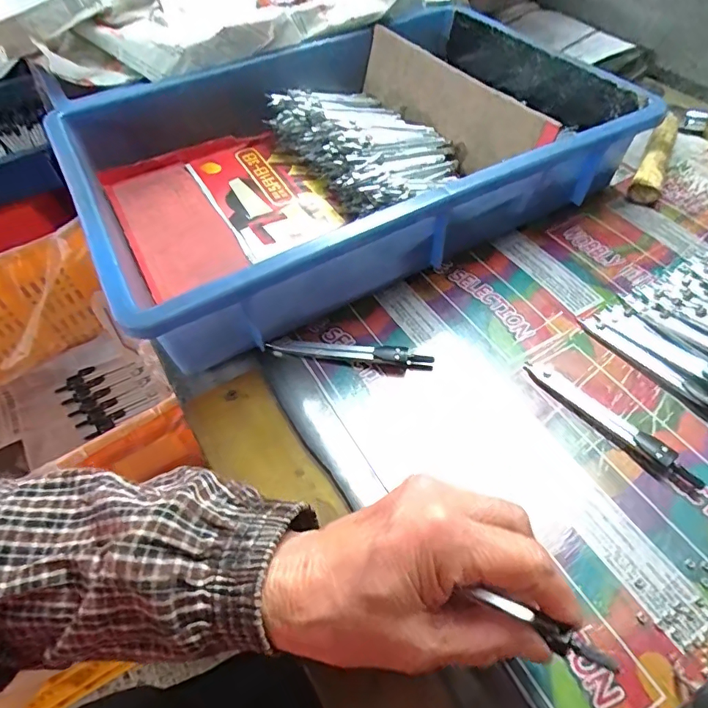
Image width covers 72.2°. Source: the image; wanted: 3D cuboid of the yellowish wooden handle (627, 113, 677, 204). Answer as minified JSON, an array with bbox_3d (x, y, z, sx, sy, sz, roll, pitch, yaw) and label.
[{"bbox_3d":[0.280,-0.180,0.448,0.024,0.021,0.114,25,59,21],"label":"yellowish wooden handle"}]

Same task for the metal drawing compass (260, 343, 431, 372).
[{"bbox_3d":[-0.003,-0.001,0.339,0.113,0.009,0.012,5,54,8],"label":"metal drawing compass"}]

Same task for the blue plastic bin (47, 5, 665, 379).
[{"bbox_3d":[-0.003,-0.177,0.425,0.411,0.084,0.287,-27,56,-15],"label":"blue plastic bin"}]

